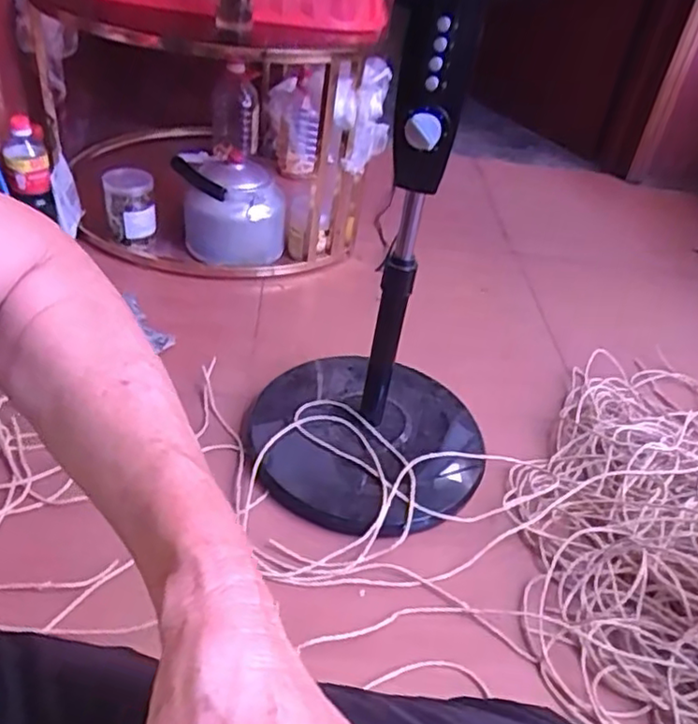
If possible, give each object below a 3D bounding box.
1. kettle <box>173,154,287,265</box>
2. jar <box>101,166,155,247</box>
[{"bbox_3d":[-0.241,-0.307,1.354,0.217,0.197,0.194,2,39,-9],"label":"kettle"},{"bbox_3d":[-0.435,-0.306,1.311,0.095,0.134,0.104,-5,40,-17],"label":"jar"}]

